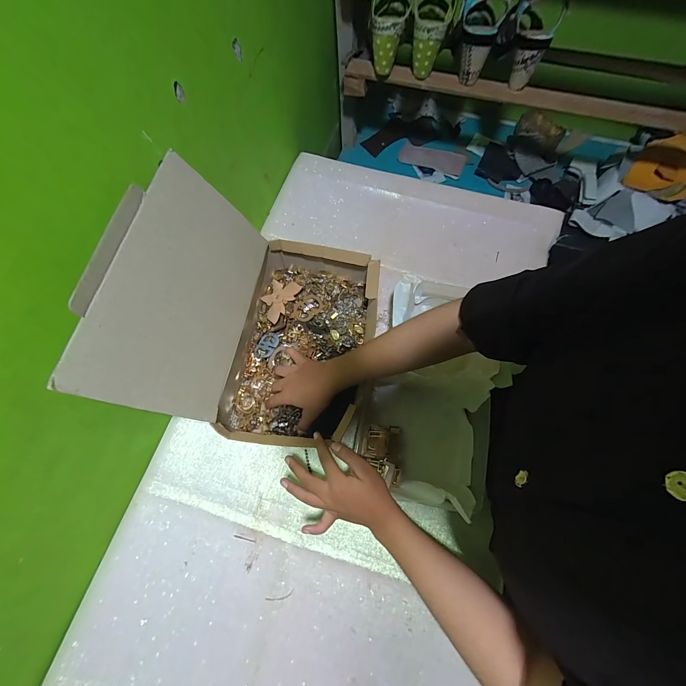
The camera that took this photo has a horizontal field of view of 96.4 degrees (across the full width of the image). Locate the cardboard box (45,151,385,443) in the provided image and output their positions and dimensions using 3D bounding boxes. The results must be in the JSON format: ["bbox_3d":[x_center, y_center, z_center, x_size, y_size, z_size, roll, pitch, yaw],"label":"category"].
[{"bbox_3d":[-0.109,-0.036,0.446,0.281,0.270,0.318,11,71,5],"label":"cardboard box"}]

